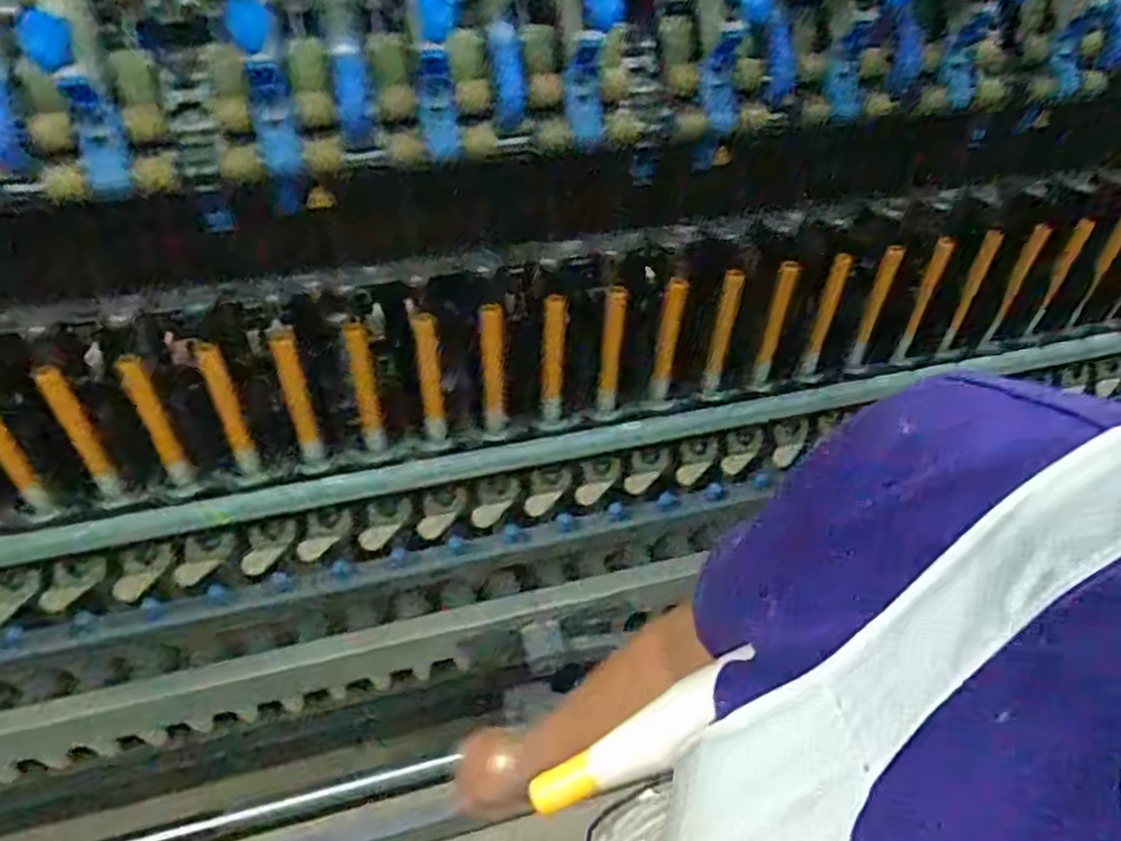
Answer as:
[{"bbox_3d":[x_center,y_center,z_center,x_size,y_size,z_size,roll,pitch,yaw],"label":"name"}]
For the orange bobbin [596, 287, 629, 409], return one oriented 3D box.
[{"bbox_3d":[0.061,-0.085,0.915,0.023,0.190,0.018,8,46,4],"label":"orange bobbin"}]

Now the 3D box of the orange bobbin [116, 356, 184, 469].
[{"bbox_3d":[-0.413,-0.007,0.773,0.019,0.133,0.027,-27,53,-26],"label":"orange bobbin"}]

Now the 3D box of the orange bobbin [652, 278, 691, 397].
[{"bbox_3d":[0.130,-0.095,0.927,0.023,0.176,0.023,11,46,8],"label":"orange bobbin"}]

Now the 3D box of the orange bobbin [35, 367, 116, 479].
[{"bbox_3d":[-0.476,0.004,0.750,0.024,0.131,0.025,-31,55,-29],"label":"orange bobbin"}]

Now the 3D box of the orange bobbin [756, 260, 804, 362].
[{"bbox_3d":[0.269,-0.133,0.945,0.023,0.151,0.019,23,49,18],"label":"orange bobbin"}]

